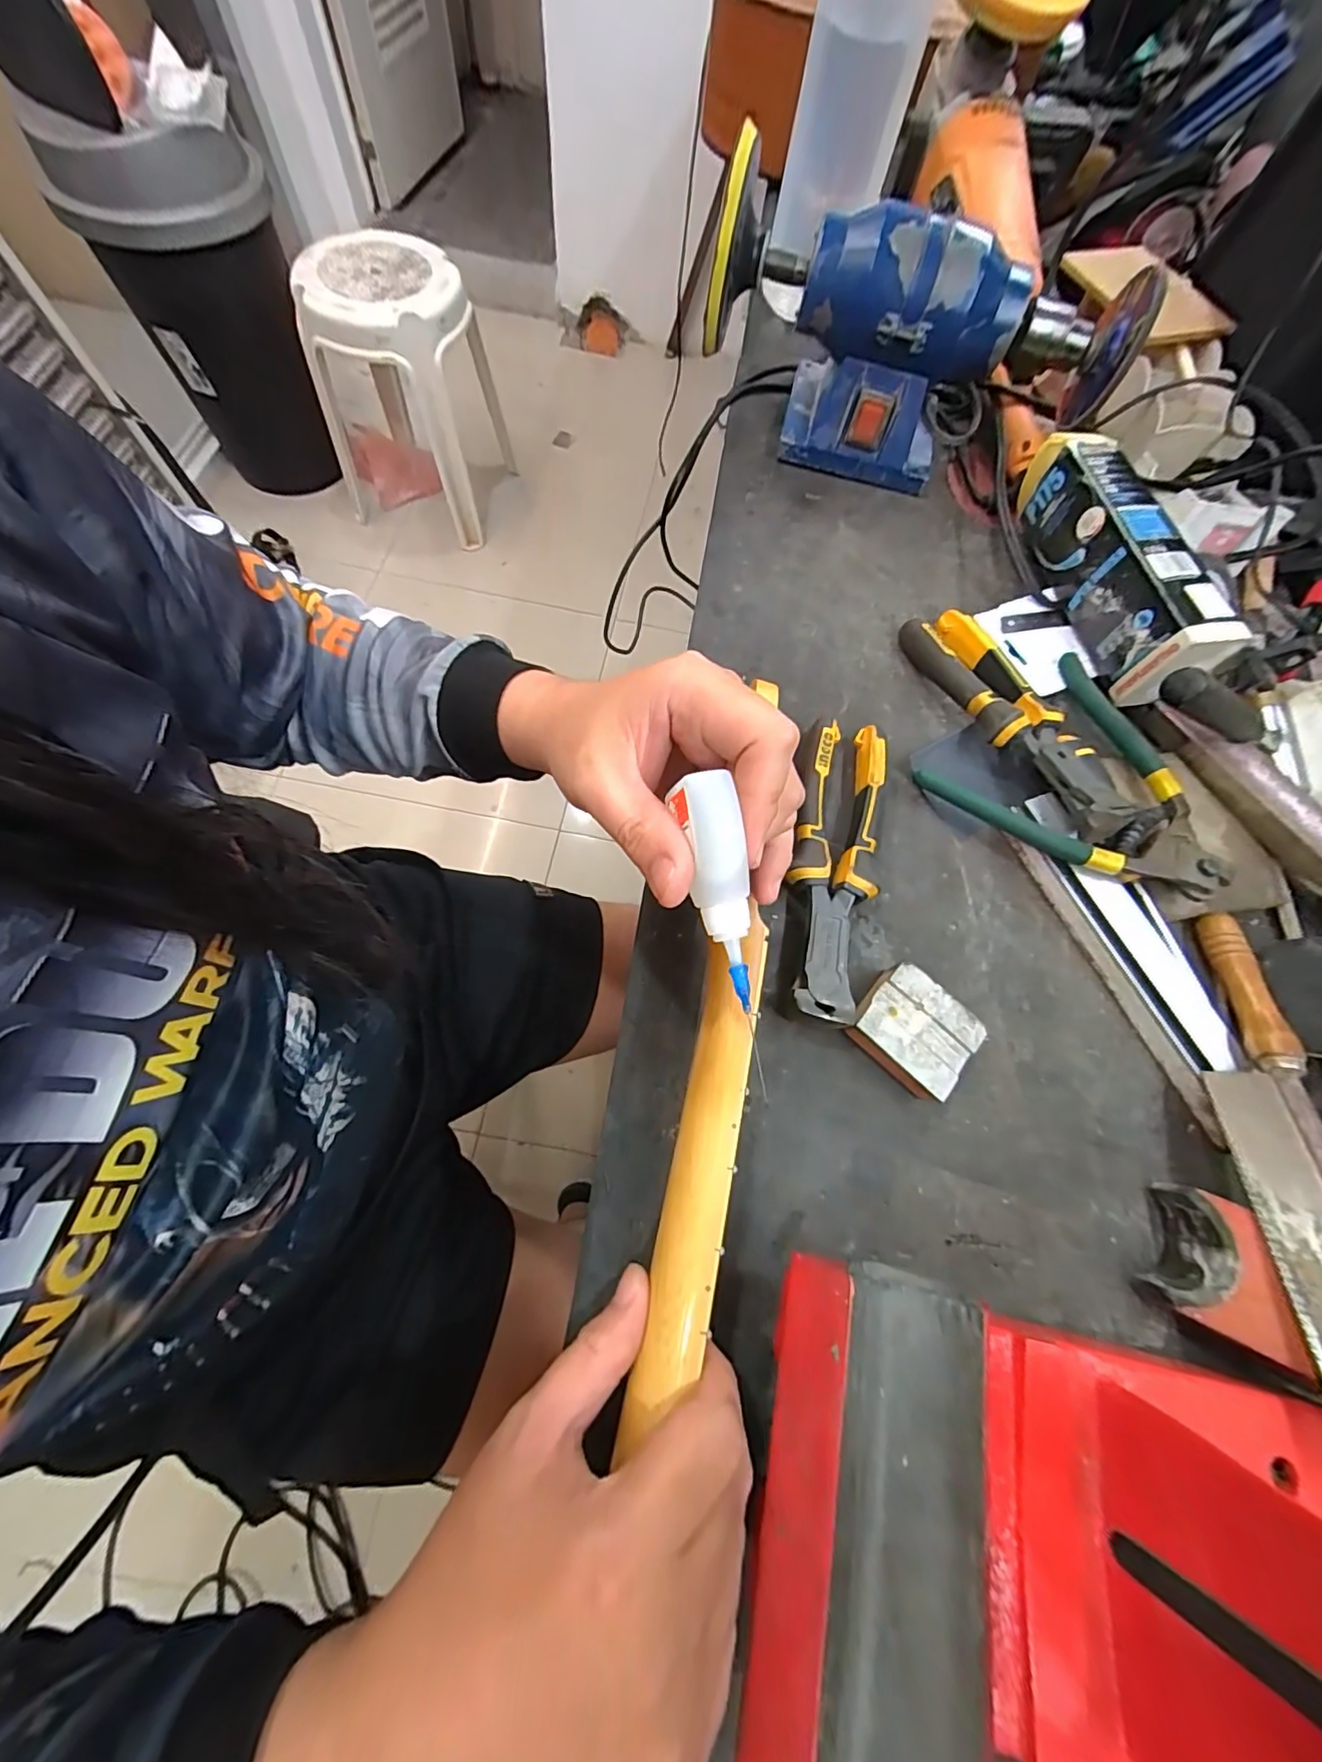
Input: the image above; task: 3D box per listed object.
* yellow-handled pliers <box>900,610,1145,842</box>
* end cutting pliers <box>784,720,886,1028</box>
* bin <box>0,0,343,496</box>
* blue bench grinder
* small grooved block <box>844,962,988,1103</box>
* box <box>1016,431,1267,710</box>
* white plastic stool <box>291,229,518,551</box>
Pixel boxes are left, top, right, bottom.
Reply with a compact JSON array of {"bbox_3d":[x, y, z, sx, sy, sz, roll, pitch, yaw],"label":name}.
[{"bbox_3d":[0.250,-0.117,0.393,0.062,0.048,0.208,-22,73,-13],"label":"yellow-handled pliers"},{"bbox_3d":[0.109,-0.012,0.355,0.054,0.030,0.201,10,69,-1],"label":"end cutting pliers"},{"bbox_3d":[-0.946,-1.251,1.140,0.358,0.685,0.340,-27,74,-14],"label":"bin"},{"bbox_3d":[0.202,-0.436,0.453,0.323,0.159,0.107,15,68,1],"label":"blue bench grinder"},{"bbox_3d":[0.144,0.085,0.321,0.062,0.027,0.053,39,71,10],"label":"small grooved block"},{"bbox_3d":[0.340,-0.240,0.424,0.050,0.073,0.221,-8,70,-8],"label":"box"},{"bbox_3d":[-0.615,-1.183,1.350,0.391,0.463,0.388,8,69,-2],"label":"white plastic stool"}]

